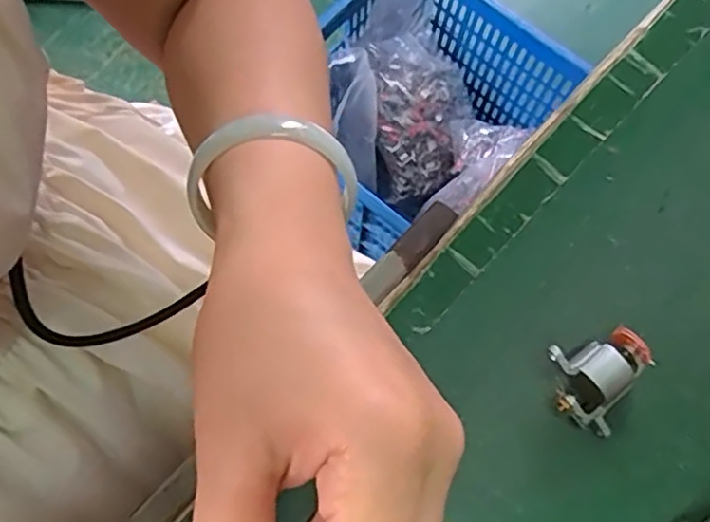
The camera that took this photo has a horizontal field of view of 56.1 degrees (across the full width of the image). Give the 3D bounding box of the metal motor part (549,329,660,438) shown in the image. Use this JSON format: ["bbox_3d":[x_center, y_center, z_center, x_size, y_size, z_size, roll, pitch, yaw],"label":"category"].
[{"bbox_3d":[0.076,0.035,0.215,0.029,0.016,0.032,32,73,8],"label":"metal motor part"}]

